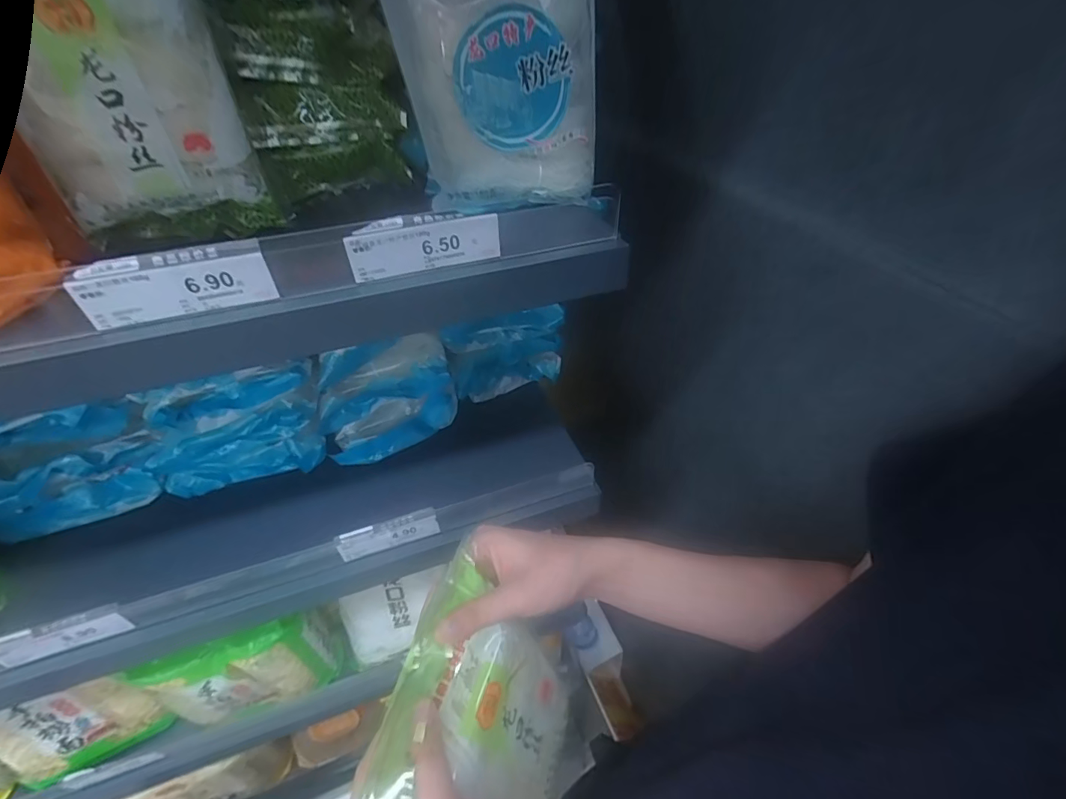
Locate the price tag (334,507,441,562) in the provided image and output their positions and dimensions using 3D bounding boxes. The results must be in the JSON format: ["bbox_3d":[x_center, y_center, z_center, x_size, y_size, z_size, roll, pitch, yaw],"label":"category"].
[{"bbox_3d":[-0.152,0.142,0.504,0.100,0.037,0.011,-16,44,-15],"label":"price tag"}]

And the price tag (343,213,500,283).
[{"bbox_3d":[-0.070,-0.100,0.313,0.097,0.030,0.004,-14,43,-13],"label":"price tag"}]

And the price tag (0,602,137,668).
[{"bbox_3d":[-0.428,0.214,0.431,0.099,0.036,0.008,-15,25,-17],"label":"price tag"}]

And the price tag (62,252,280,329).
[{"bbox_3d":[-0.207,-0.067,0.277,0.097,0.035,0.004,-15,43,-14],"label":"price tag"}]

